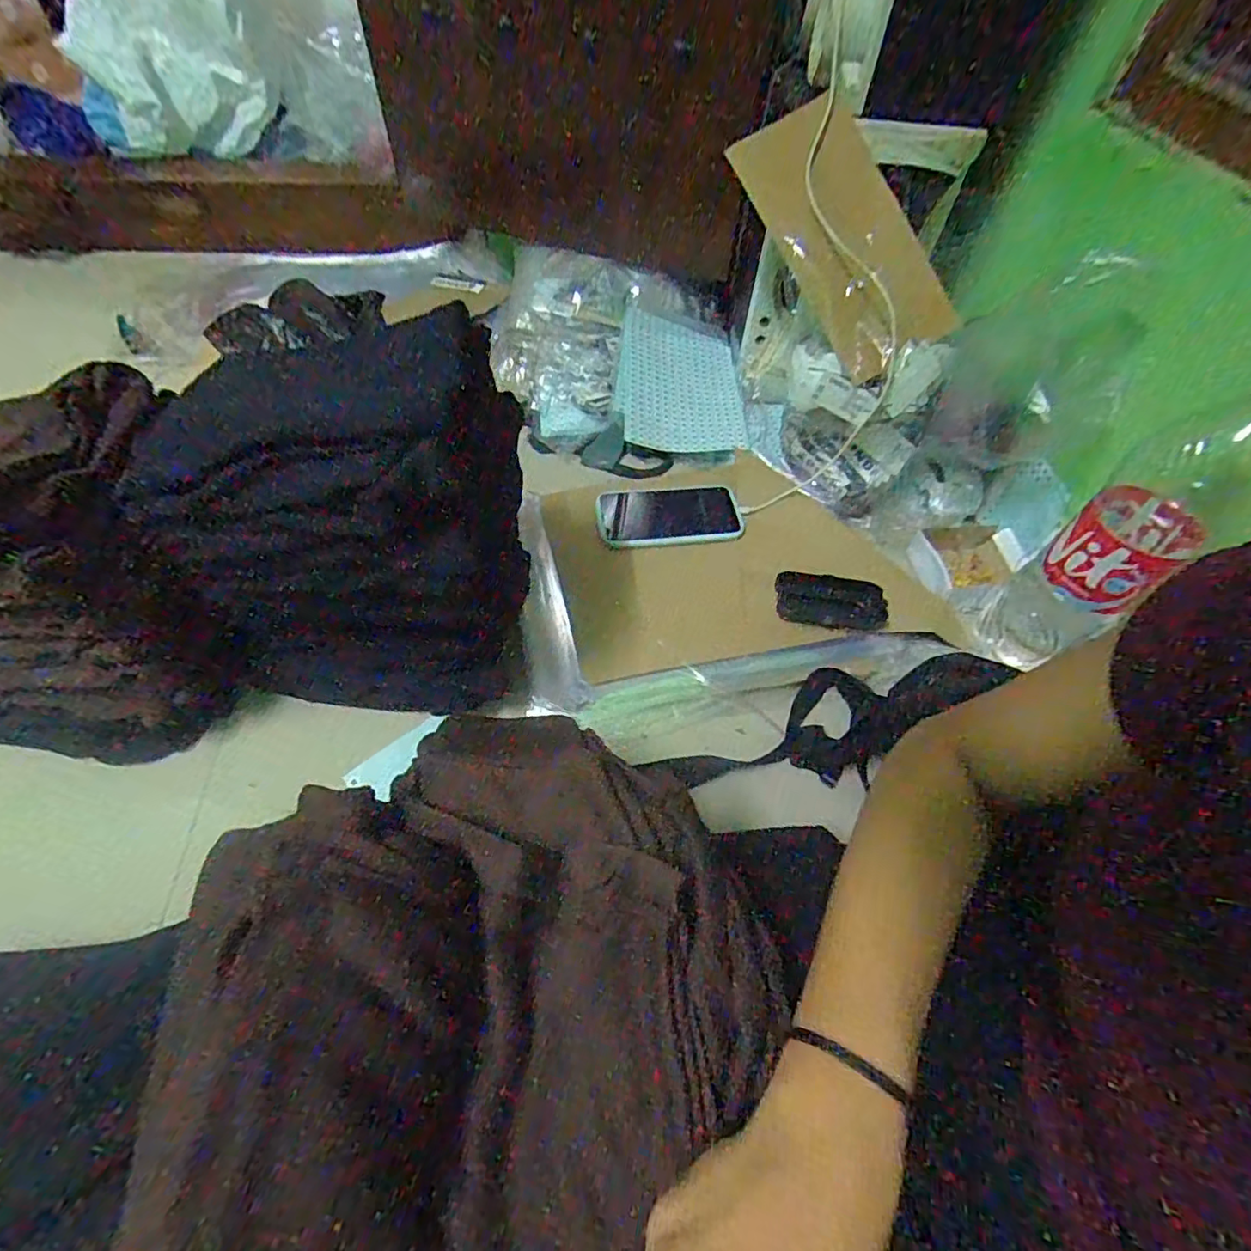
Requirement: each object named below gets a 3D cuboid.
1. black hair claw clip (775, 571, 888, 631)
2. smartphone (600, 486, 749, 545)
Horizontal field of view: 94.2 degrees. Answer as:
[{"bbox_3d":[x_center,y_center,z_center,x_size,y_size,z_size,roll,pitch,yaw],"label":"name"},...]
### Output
[{"bbox_3d":[0.213,-0.022,0.615,0.116,0.041,0.049,10,55,3],"label":"black hair claw clip"},{"bbox_3d":[0.052,-0.128,0.675,0.165,0.011,0.068,-4,83,-4],"label":"smartphone"}]

